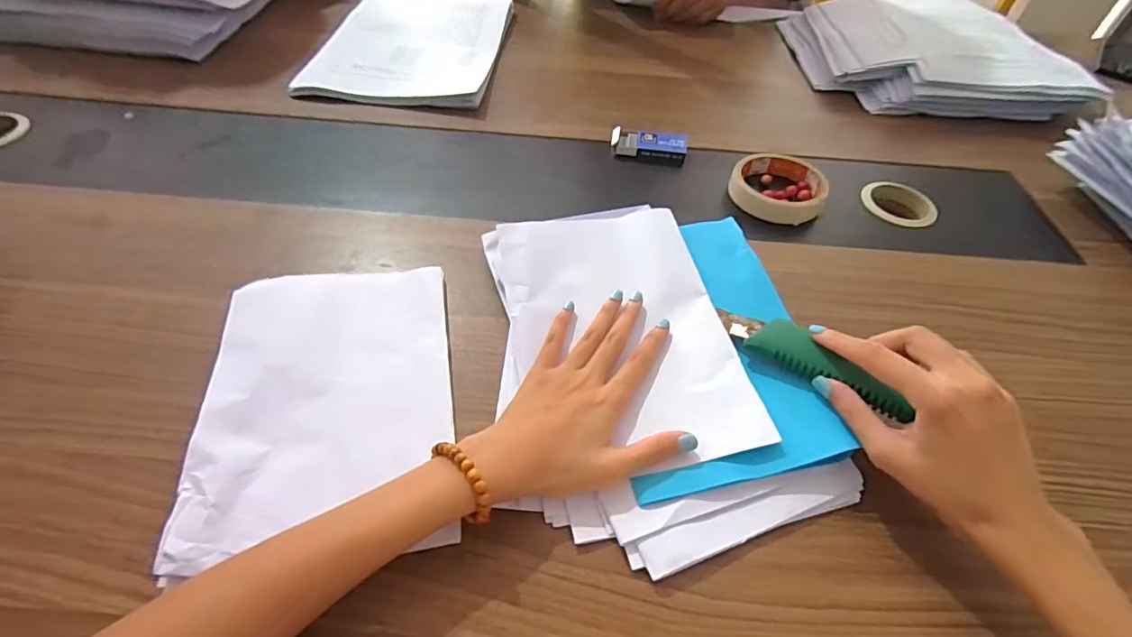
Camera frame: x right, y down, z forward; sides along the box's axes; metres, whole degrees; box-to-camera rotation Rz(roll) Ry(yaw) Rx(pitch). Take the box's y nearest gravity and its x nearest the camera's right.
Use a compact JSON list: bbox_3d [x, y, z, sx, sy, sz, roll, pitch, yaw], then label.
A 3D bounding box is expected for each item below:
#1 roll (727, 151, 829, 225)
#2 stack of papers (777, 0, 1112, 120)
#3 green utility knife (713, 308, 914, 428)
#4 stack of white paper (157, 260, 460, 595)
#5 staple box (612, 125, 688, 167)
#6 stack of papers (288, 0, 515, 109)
[{"bbox_3d":[0.207,-0.129,0.510,0.087,0.023,0.087,22,51,14],"label":"roll"},{"bbox_3d":[0.462,-0.347,0.681,0.293,0.061,0.296,2,49,-2],"label":"stack of papers"},{"bbox_3d":[0.154,0.023,0.339,0.027,0.015,0.124,-35,50,-29],"label":"green utility knife"},{"bbox_3d":[-0.152,0.046,0.341,0.149,0.016,0.200,-6,50,-10],"label":"stack of white paper"},{"bbox_3d":[0.087,-0.181,0.548,0.077,0.020,0.029,8,49,2],"label":"staple box"},{"bbox_3d":[-0.190,-0.354,0.669,0.206,0.028,0.290,7,49,2],"label":"stack of papers"}]

